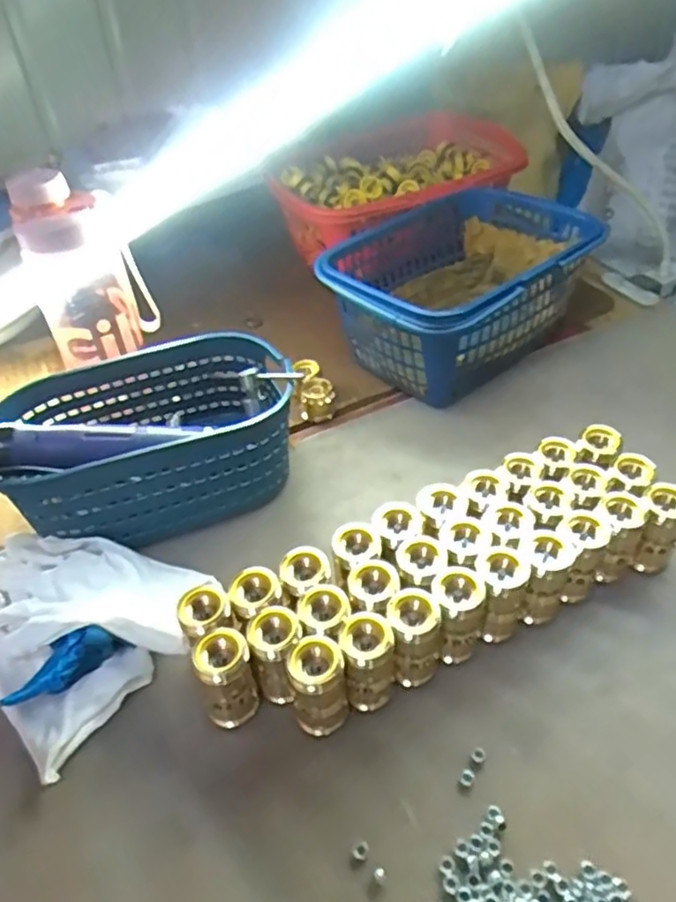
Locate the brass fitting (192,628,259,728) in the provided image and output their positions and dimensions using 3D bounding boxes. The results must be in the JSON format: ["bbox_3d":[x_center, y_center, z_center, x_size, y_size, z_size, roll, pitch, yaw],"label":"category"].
[{"bbox_3d":[-0.065,0.137,0.390,0.030,0.061,0.030,-11,43,-10],"label":"brass fitting"}]

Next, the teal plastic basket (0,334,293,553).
[{"bbox_3d":[-0.147,-0.009,0.530,0.213,0.084,0.145,-20,45,-18],"label":"teal plastic basket"}]

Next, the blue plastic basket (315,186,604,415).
[{"bbox_3d":[0.123,-0.153,0.640,0.272,0.124,0.176,-25,47,-23],"label":"blue plastic basket"}]

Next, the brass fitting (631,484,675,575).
[{"bbox_3d":[0.222,0.054,0.450,0.029,0.057,0.027,7,43,11],"label":"brass fitting"}]

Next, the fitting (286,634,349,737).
[{"bbox_3d":[-0.012,0.138,0.383,0.031,0.061,0.032,-1,42,1],"label":"fitting"}]

